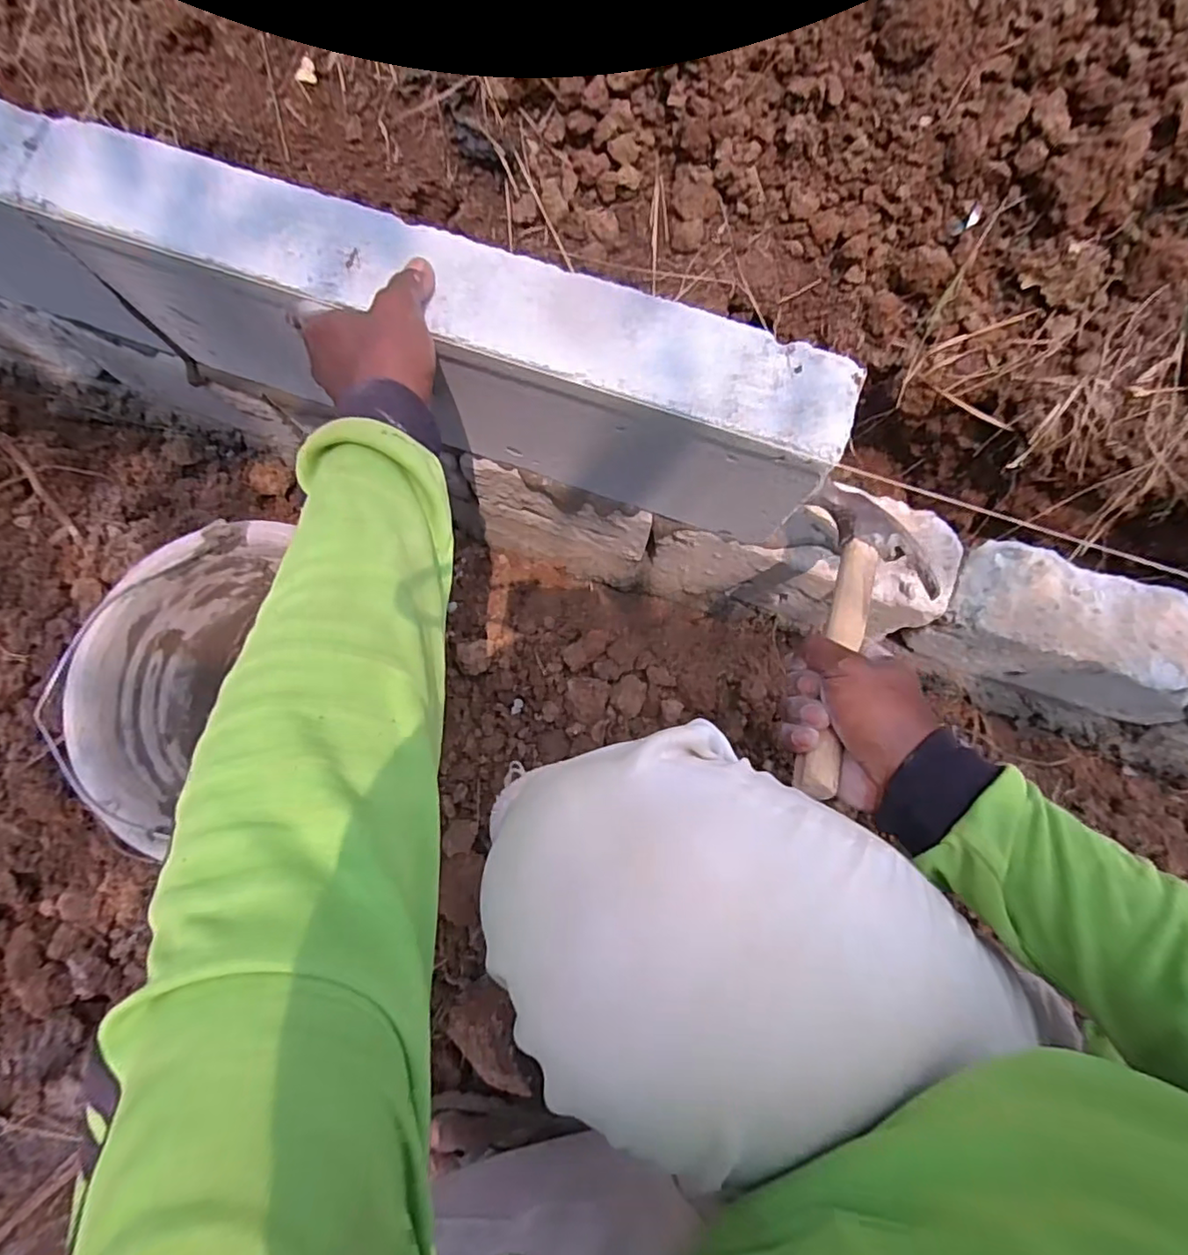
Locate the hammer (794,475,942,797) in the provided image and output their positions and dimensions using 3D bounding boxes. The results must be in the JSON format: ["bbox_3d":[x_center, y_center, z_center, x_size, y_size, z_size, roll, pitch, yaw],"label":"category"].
[{"bbox_3d":[0.184,0.004,0.420,0.099,0.022,0.252,23,58,5],"label":"hammer"}]

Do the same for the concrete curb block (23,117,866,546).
[{"bbox_3d":[-0.113,-0.217,0.508,0.596,0.193,0.075,20,80,4],"label":"concrete curb block"}]

